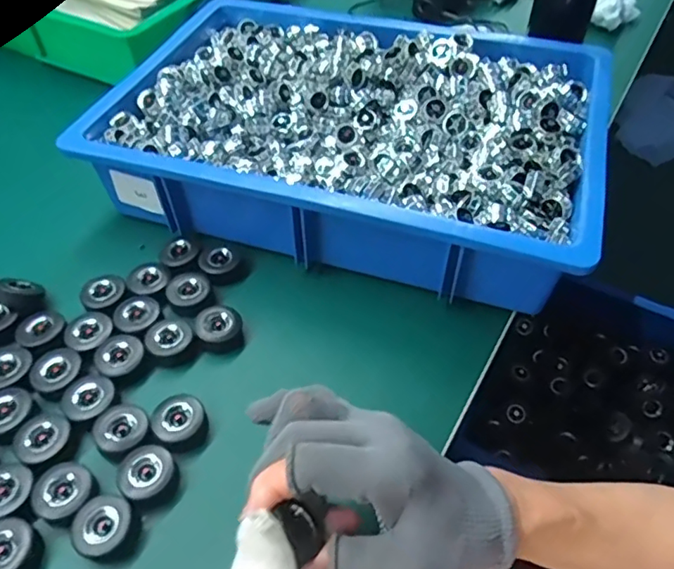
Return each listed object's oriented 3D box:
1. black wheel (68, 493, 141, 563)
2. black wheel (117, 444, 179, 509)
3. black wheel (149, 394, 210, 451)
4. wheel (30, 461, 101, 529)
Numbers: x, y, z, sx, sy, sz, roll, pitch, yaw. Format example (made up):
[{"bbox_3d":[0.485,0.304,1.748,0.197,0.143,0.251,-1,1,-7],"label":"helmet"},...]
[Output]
[{"bbox_3d":[-0.147,0.155,0.358,0.037,0.023,0.037,1,51,-1],"label":"black wheel"},{"bbox_3d":[-0.128,0.129,0.381,0.035,0.023,0.036,1,51,-1],"label":"black wheel"},{"bbox_3d":[-0.113,0.100,0.408,0.036,0.021,0.036,-28,57,-22],"label":"black wheel"},{"bbox_3d":[-0.180,0.138,0.373,0.037,0.018,0.037,1,51,-1],"label":"wheel"}]

